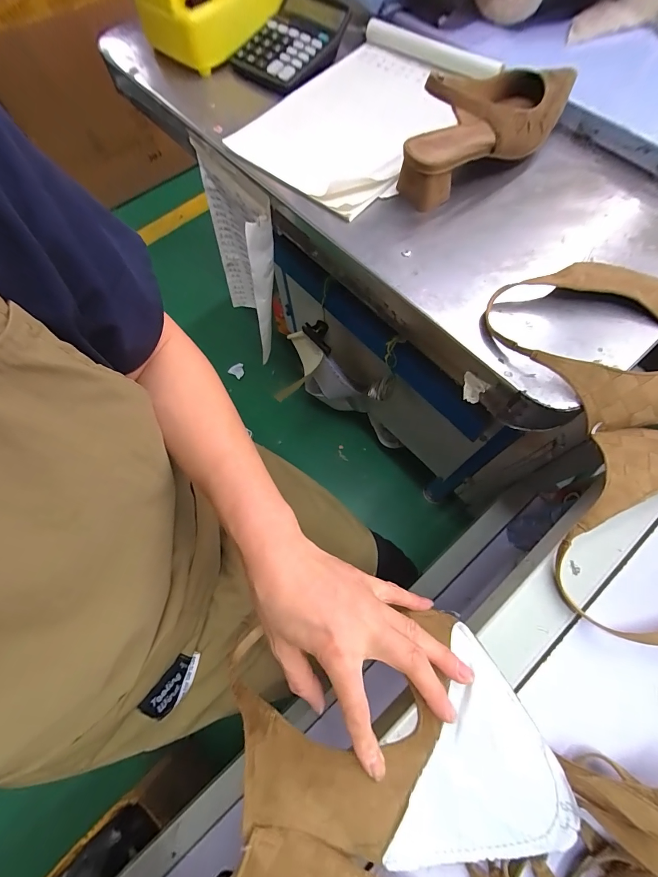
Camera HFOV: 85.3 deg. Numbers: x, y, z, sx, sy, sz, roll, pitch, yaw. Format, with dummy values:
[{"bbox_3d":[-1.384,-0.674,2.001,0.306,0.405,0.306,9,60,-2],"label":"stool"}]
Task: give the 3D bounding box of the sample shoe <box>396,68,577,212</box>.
[{"bbox_3d":[0.178,-0.346,0.373,0.088,0.101,0.227,43,76,16],"label":"sample shoe"}]

